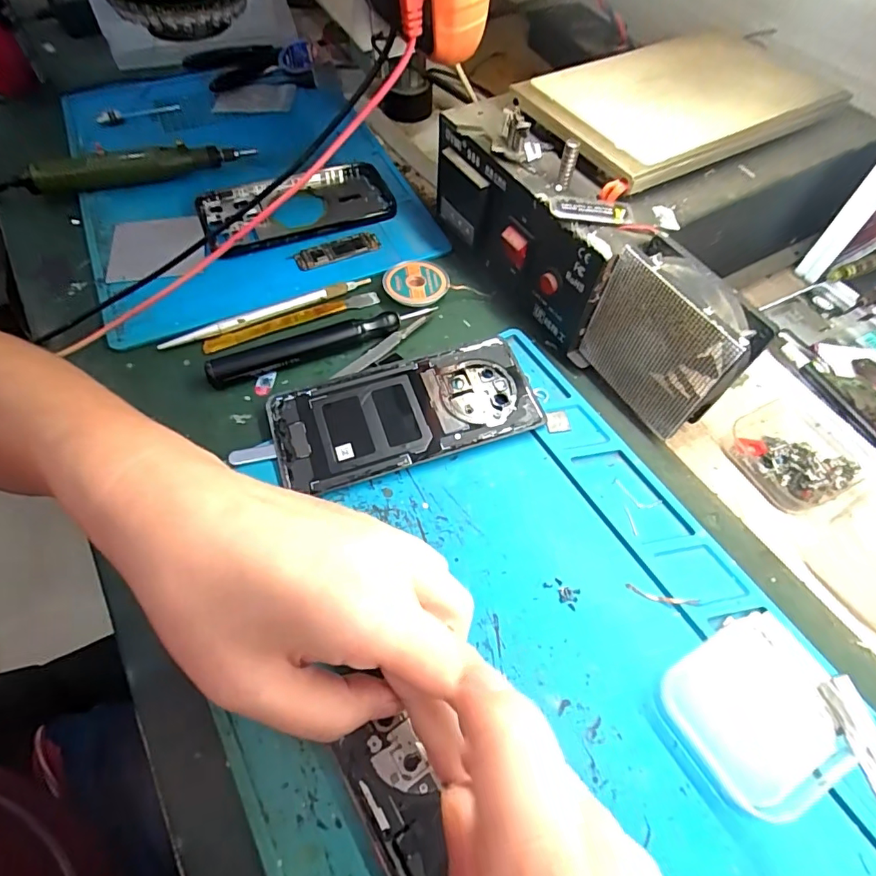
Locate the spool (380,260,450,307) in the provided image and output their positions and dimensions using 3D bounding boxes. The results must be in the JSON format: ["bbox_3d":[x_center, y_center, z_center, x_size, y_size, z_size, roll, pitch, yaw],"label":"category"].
[{"bbox_3d":[-0.014,-0.109,0.355,0.043,0.011,0.043,1,58,-1],"label":"spool"}]

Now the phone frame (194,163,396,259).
[{"bbox_3d":[-0.113,-0.187,0.398,0.147,0.015,0.078,-20,61,-13],"label":"phone frame"}]

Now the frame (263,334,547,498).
[{"bbox_3d":[-0.019,-0.015,0.299,0.154,0.009,0.069,-16,60,-11],"label":"frame"}]

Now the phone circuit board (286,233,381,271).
[{"bbox_3d":[-0.076,-0.141,0.375,0.064,0.004,0.020,-22,61,-14],"label":"phone circuit board"}]

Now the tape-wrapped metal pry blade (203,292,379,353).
[{"bbox_3d":[-0.099,-0.080,0.344,0.121,0.006,0.010,-21,61,-14],"label":"tape-wrapped metal pry blade"}]

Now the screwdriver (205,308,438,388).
[{"bbox_3d":[-0.074,-0.062,0.323,0.145,0.014,0.015,-20,61,-13],"label":"screwdriver"}]

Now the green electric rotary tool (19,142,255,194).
[{"bbox_3d":[-0.240,-0.223,0.407,0.169,0.024,0.020,-17,60,-11],"label":"green electric rotary tool"}]

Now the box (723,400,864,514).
[{"bbox_3d":[0.208,0.006,0.289,0.059,0.015,0.063,-21,61,-14],"label":"box"}]

